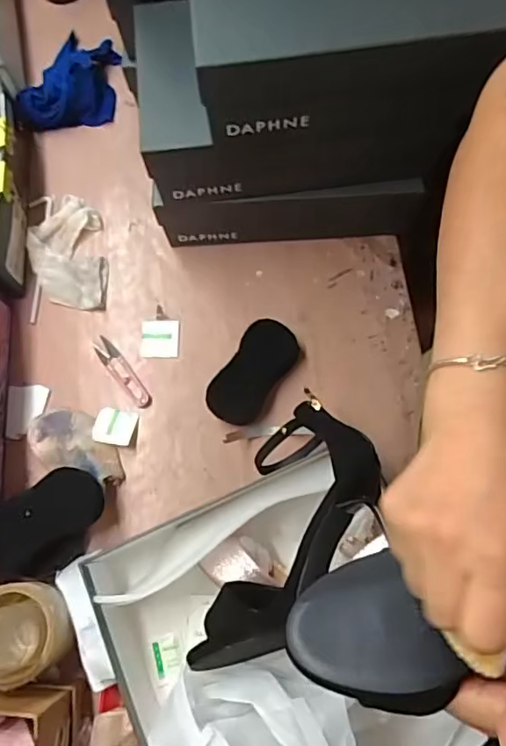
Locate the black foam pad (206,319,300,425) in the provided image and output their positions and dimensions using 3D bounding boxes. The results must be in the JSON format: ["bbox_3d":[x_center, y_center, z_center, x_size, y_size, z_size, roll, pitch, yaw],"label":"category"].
[{"bbox_3d":[0.001,0.001,0.646,0.064,0.026,0.133,33,78,10],"label":"black foam pad"}]

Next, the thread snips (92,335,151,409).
[{"bbox_3d":[-0.156,0.000,0.669,0.022,0.005,0.103,-40,77,-9],"label":"thread snips"}]

